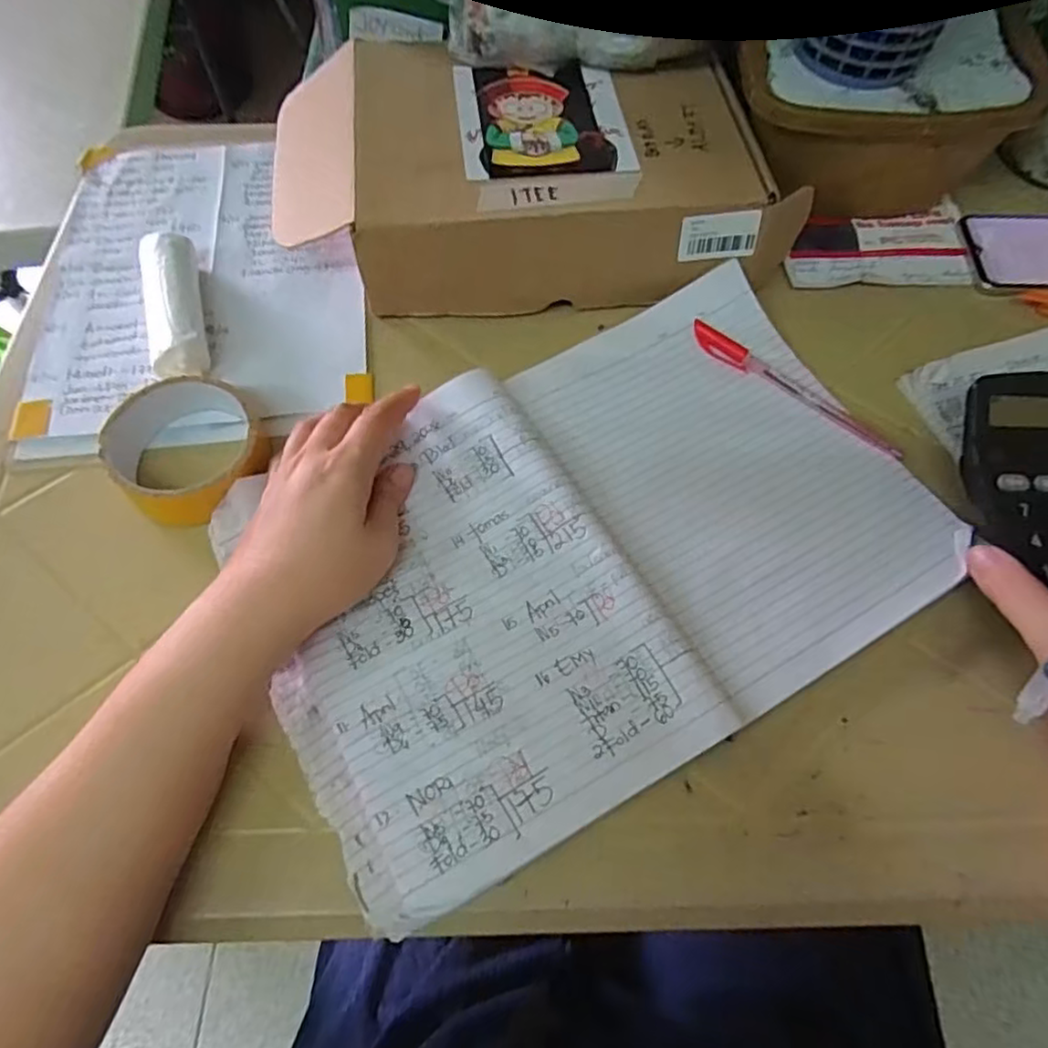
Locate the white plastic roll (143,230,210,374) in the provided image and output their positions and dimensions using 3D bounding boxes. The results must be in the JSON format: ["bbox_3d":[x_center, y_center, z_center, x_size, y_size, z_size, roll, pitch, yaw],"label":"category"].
[{"bbox_3d":[-0.231,-0.145,0.434,0.034,0.028,0.115,-15,64,-8],"label":"white plastic roll"}]

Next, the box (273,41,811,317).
[{"bbox_3d":[0.004,-0.239,0.461,0.333,0.096,0.176,-4,59,2],"label":"box"}]

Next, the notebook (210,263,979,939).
[{"bbox_3d":[0.042,0.005,0.370,0.375,0.022,0.241,-26,67,-15],"label":"notebook"}]

